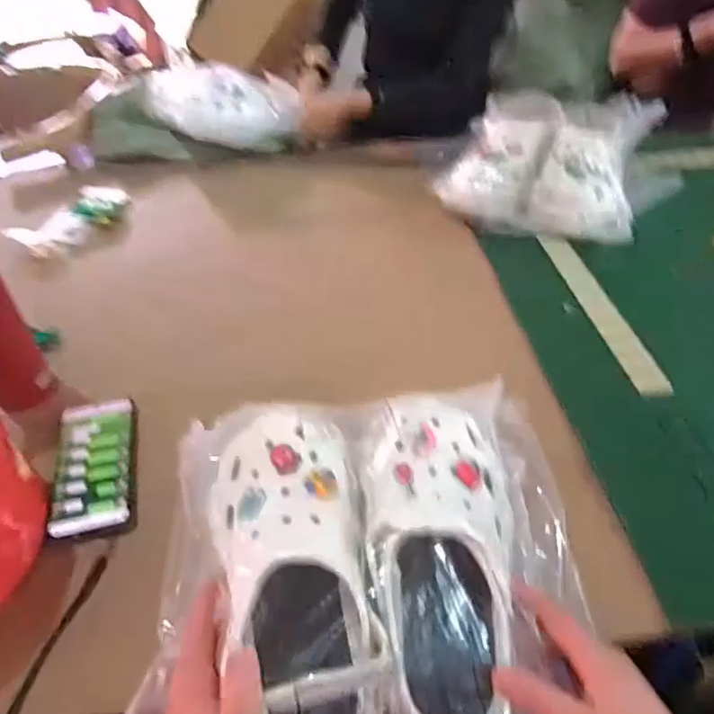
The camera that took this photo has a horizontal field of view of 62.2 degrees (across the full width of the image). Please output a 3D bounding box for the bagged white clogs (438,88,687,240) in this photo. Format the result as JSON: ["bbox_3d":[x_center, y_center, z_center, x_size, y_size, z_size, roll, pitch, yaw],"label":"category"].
[{"bbox_3d":[0.337,-0.322,0.960,0.318,0.105,0.359,17,48,20],"label":"bagged white clogs"}]

